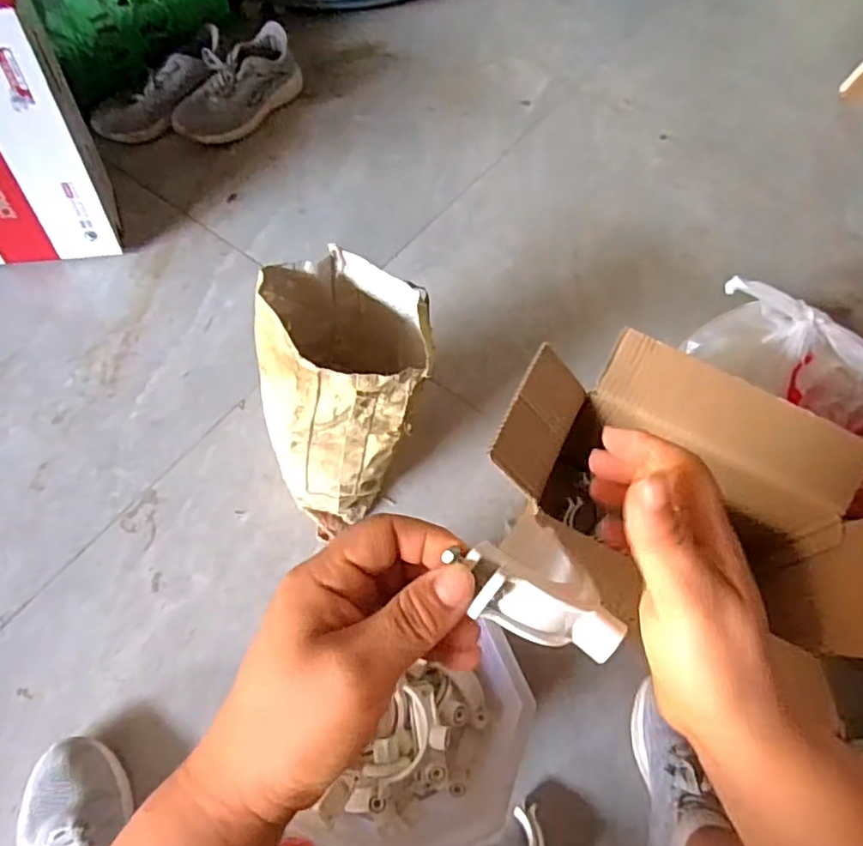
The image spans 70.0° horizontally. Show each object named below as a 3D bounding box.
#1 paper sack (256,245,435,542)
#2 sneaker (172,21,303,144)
[{"bbox_3d":[-0.104,-0.029,0.737,0.176,0.295,0.193,3,59,-5],"label":"paper sack"},{"bbox_3d":[-0.367,-0.633,1.175,0.113,0.118,0.264,30,60,12],"label":"sneaker"}]

